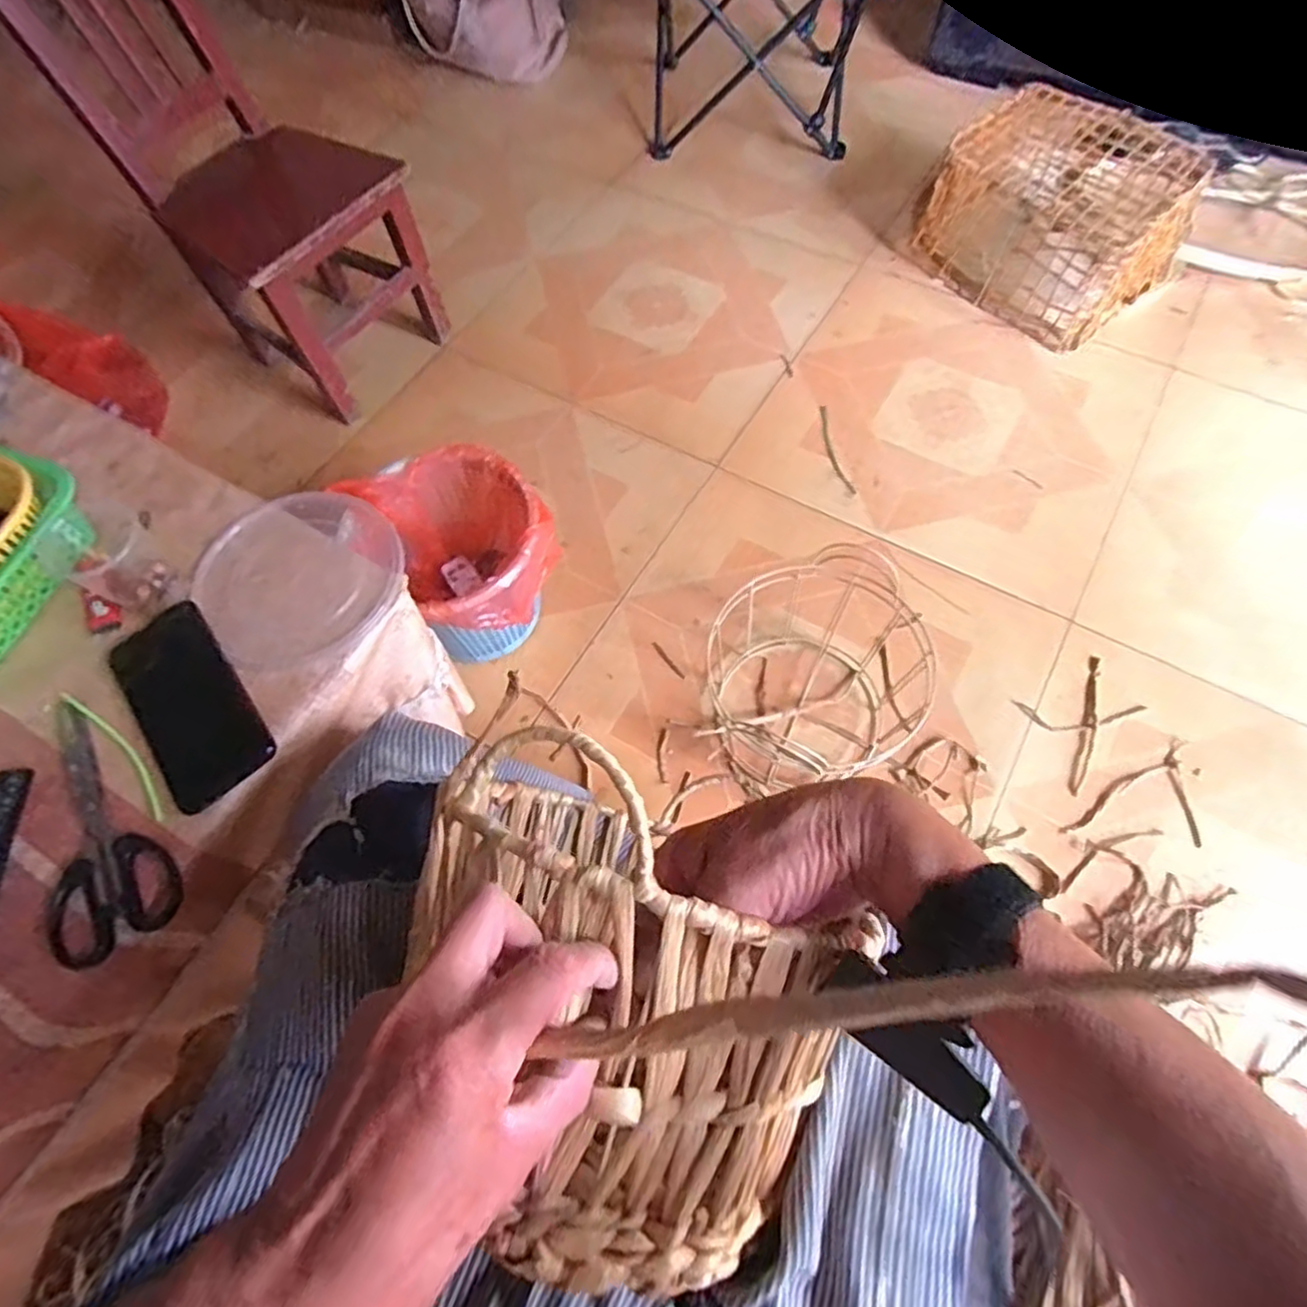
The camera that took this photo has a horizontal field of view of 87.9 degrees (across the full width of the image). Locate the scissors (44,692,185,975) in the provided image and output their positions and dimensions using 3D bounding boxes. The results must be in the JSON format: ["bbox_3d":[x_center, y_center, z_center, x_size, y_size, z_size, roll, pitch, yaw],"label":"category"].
[{"bbox_3d":[-0.398,0.116,0.480,0.080,0.008,0.194,-31,68,-10],"label":"scissors"}]

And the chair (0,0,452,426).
[{"bbox_3d":[-0.619,-0.729,1.059,0.357,0.540,0.287,34,71,16],"label":"chair"}]

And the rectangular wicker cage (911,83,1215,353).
[{"bbox_3d":[0.735,-0.803,1.246,0.293,0.205,0.394,-39,70,-13],"label":"rectangular wicker cage"}]

